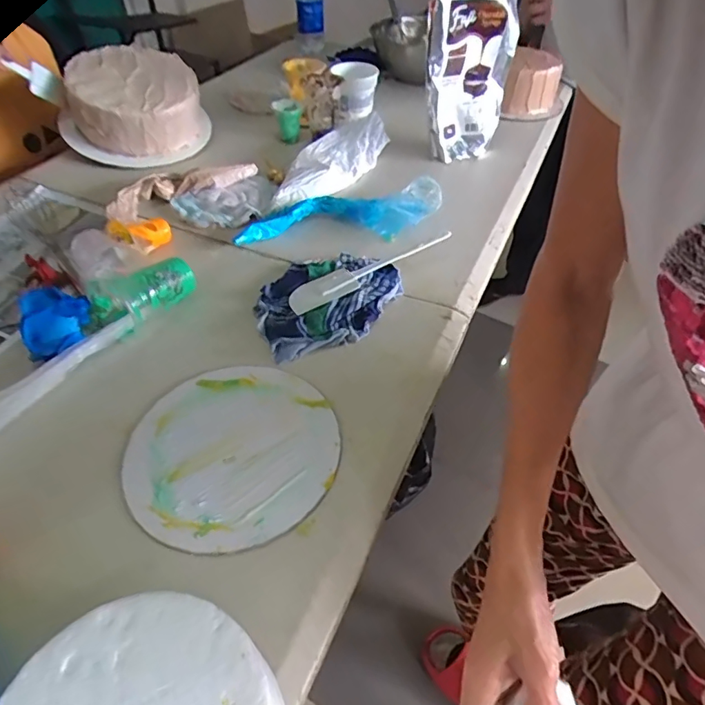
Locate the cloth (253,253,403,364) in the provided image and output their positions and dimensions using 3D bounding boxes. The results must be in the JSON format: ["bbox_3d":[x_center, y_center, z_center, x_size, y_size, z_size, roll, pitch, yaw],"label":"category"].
[{"bbox_3d":[-0.026,-0.068,0.584,0.177,0.016,0.143,-19,51,-17],"label":"cloth"}]

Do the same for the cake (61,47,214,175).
[{"bbox_3d":[-0.379,-0.436,0.845,0.227,0.117,0.231,-19,51,-17],"label":"cake"}]

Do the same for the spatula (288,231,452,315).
[{"bbox_3d":[0.019,-0.104,0.605,0.219,0.022,0.046,-29,55,-24],"label":"spatula"}]

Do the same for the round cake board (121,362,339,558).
[{"bbox_3d":[-0.111,0.089,0.466,0.188,0.012,0.191,1,48,-1],"label":"round cake board"}]

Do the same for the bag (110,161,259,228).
[{"bbox_3d":[-0.259,-0.244,0.725,0.091,0.032,0.241,29,54,22],"label":"bag"}]

